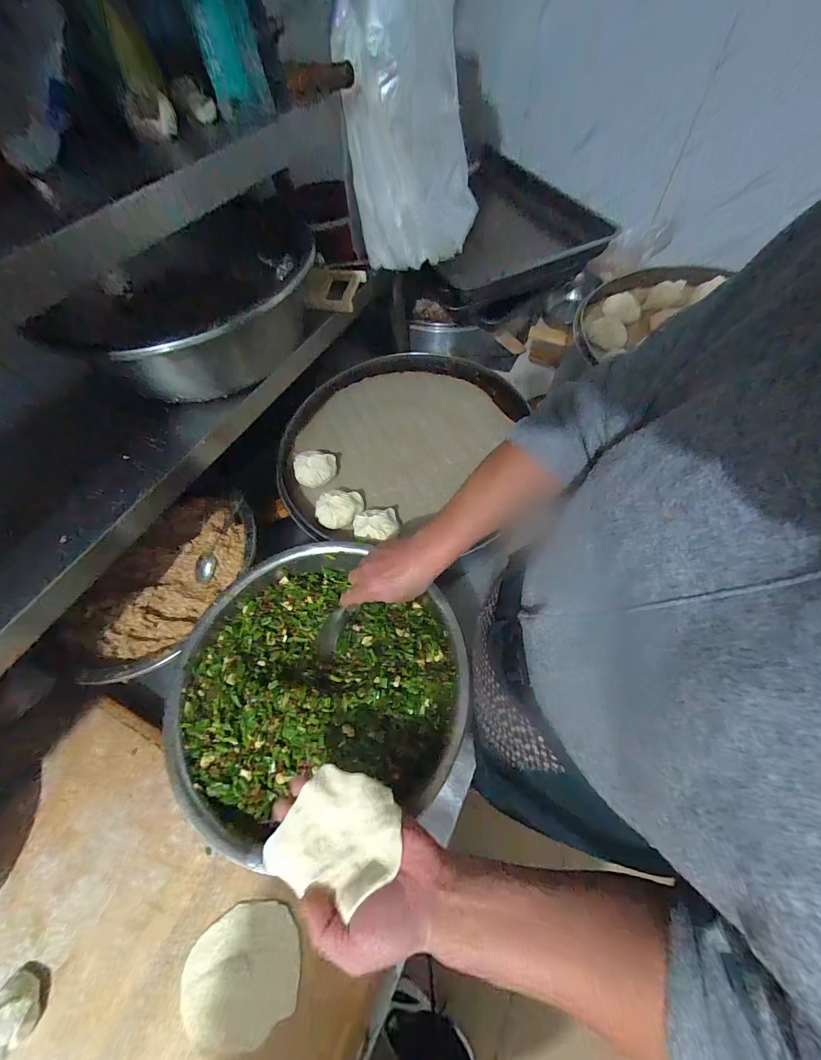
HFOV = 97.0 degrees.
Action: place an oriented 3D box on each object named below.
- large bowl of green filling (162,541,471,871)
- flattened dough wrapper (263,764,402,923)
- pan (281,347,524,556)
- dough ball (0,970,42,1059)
[{"bbox_3d":[-0.122,0.210,0.516,0.389,0.094,0.380,-2,59,3],"label":"large bowl of green filling"},{"bbox_3d":[-0.065,0.276,0.324,0.100,0.023,0.094,-2,59,3],"label":"flattened dough wrapper"},{"bbox_3d":[-0.015,-0.176,0.727,0.457,0.059,0.457,-2,59,3],"label":"pan"},{"bbox_3d":[-0.436,0.525,0.389,0.064,0.026,0.056,-33,63,-15],"label":"dough ball"}]

